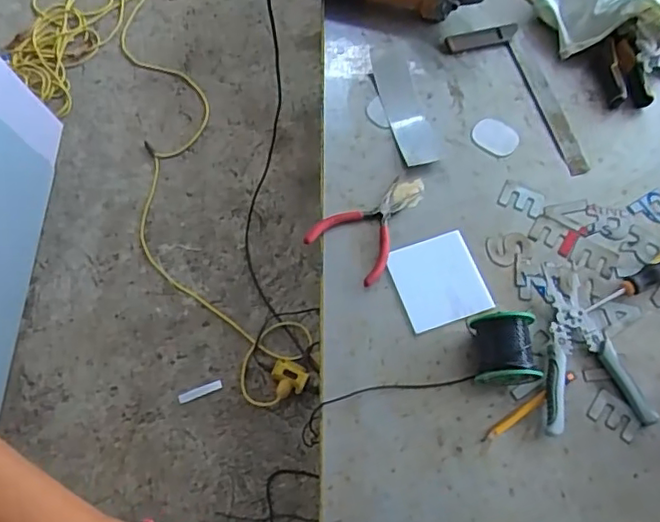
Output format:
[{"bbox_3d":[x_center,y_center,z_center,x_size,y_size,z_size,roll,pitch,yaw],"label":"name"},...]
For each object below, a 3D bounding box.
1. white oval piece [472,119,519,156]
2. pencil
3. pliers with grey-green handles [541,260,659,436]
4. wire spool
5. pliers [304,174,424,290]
[{"bbox_3d":[0.223,-0.167,0.813,0.061,0.004,0.048,34,69,13],"label":"white oval piece"},{"bbox_3d":[0.221,0.160,0.668,0.130,0.009,0.012,-31,70,-14],"label":"pencil"},{"bbox_3d":[0.283,0.091,0.694,0.118,0.019,0.198,-6,66,-4],"label":"pliers with grey-green handles"},{"bbox_3d":[0.191,0.097,0.666,0.070,0.060,0.071,-4,66,-3],"label":"wire spool"},{"bbox_3d":[0.045,-0.049,0.749,0.099,0.016,0.140,31,69,12],"label":"pliers"}]

